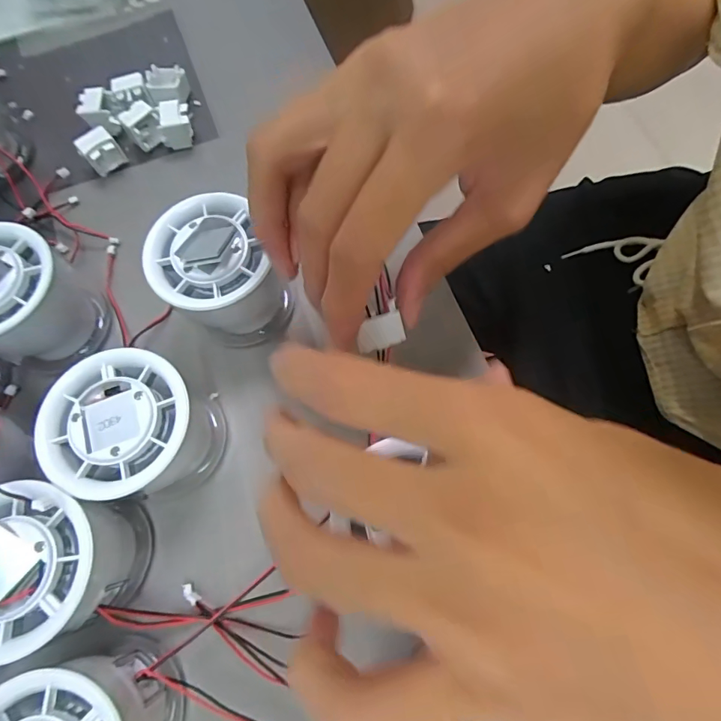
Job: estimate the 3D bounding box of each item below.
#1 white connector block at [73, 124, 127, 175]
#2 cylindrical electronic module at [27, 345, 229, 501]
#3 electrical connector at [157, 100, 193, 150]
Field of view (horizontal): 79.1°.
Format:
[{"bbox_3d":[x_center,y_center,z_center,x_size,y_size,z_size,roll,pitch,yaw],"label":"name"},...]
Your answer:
[{"bbox_3d":[-0.155,-0.125,0.265,0.020,0.024,0.014,-39,74,-10],"label":"white connector block"},{"bbox_3d":[-0.095,0.030,0.191,0.055,0.054,0.055,-1,71,2],"label":"cylindrical electronic module"},{"bbox_3d":[-0.113,-0.145,0.270,0.019,0.021,0.019,-11,71,-1],"label":"electrical connector"}]

